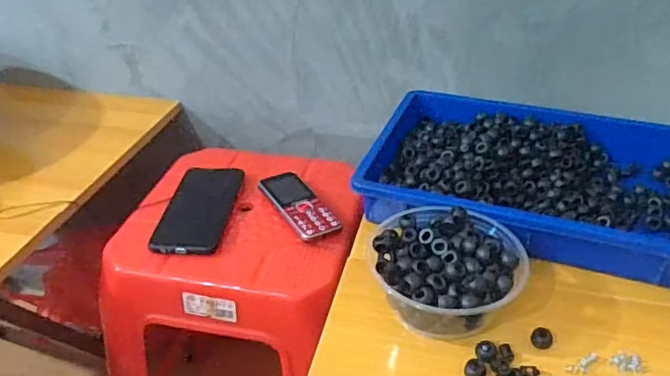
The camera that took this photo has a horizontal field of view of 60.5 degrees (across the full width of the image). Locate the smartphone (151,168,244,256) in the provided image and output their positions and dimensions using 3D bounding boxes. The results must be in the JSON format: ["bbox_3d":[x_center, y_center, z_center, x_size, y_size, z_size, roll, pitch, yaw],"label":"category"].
[{"bbox_3d":[-0.162,0.021,0.694,0.081,0.008,0.168,1,34,2],"label":"smartphone"}]

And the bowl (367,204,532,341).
[{"bbox_3d":[0.096,0.076,0.508,0.126,0.063,0.119,0,34,0],"label":"bowl"}]

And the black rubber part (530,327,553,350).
[{"bbox_3d":[0.175,0.125,0.484,0.018,0.009,0.019,21,40,29],"label":"black rubber part"}]

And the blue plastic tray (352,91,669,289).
[{"bbox_3d":[0.223,-0.009,0.632,0.362,0.057,0.249,11,36,16],"label":"blue plastic tray"}]

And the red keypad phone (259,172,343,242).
[{"bbox_3d":[-0.043,0.019,0.691,0.052,0.014,0.125,-20,39,-25],"label":"red keypad phone"}]

